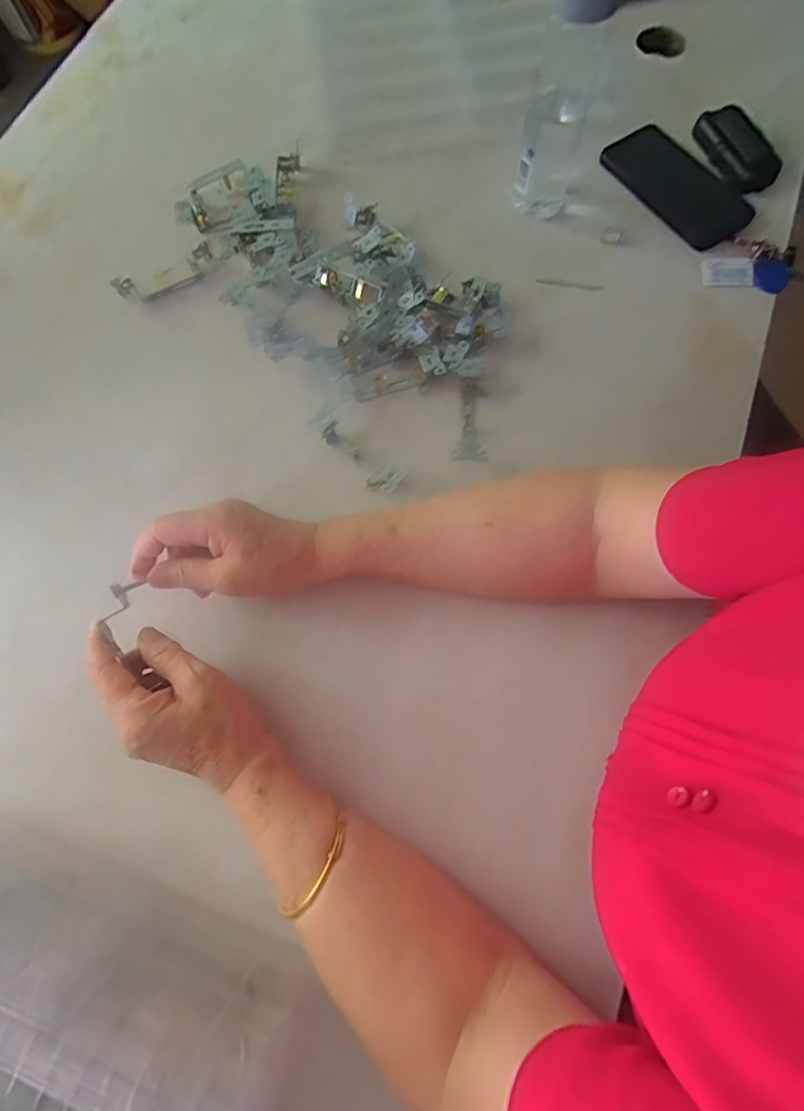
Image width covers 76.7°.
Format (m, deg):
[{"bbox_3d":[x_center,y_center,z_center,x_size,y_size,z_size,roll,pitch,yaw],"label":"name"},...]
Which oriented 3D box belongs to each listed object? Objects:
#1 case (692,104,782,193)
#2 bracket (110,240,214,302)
[{"bbox_3d":[0.356,-0.439,0.544,0.048,0.025,0.108,-20,74,-4],"label":"case"},{"bbox_3d":[-0.240,-0.289,0.521,0.106,0.019,0.034,-31,74,-8],"label":"bracket"}]

